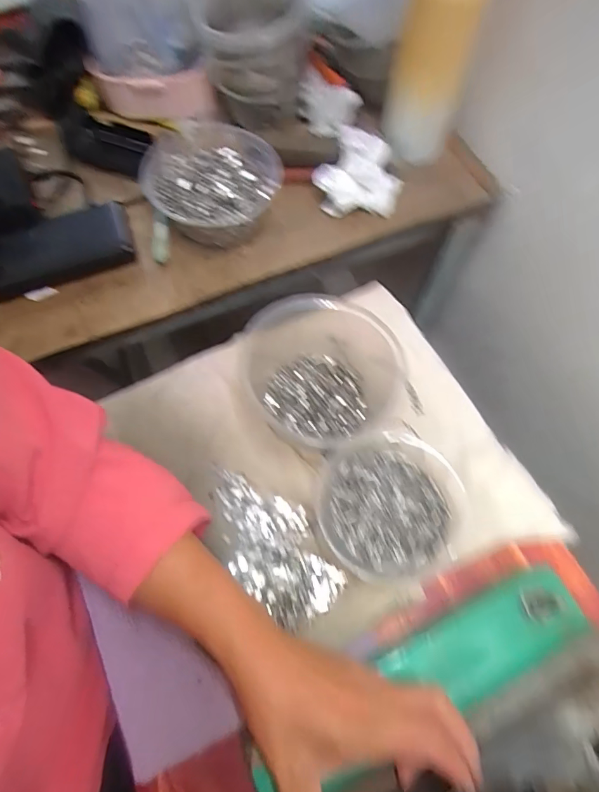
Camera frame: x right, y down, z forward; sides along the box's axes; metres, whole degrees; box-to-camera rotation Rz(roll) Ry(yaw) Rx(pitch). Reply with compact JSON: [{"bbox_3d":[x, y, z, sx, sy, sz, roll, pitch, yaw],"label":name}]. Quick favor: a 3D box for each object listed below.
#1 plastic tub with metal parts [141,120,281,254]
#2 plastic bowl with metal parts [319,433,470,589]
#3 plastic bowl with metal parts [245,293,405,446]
[{"bbox_3d":[-0.098,-0.233,0.474,0.146,0.053,0.141,0,66,1],"label":"plastic tub with metal parts"},{"bbox_3d":[0.083,0.096,0.376,0.128,0.038,0.119,0,66,1],"label":"plastic bowl with metal parts"},{"bbox_3d":[0.022,-0.027,0.409,0.138,0.069,0.138,0,66,1],"label":"plastic bowl with metal parts"}]

